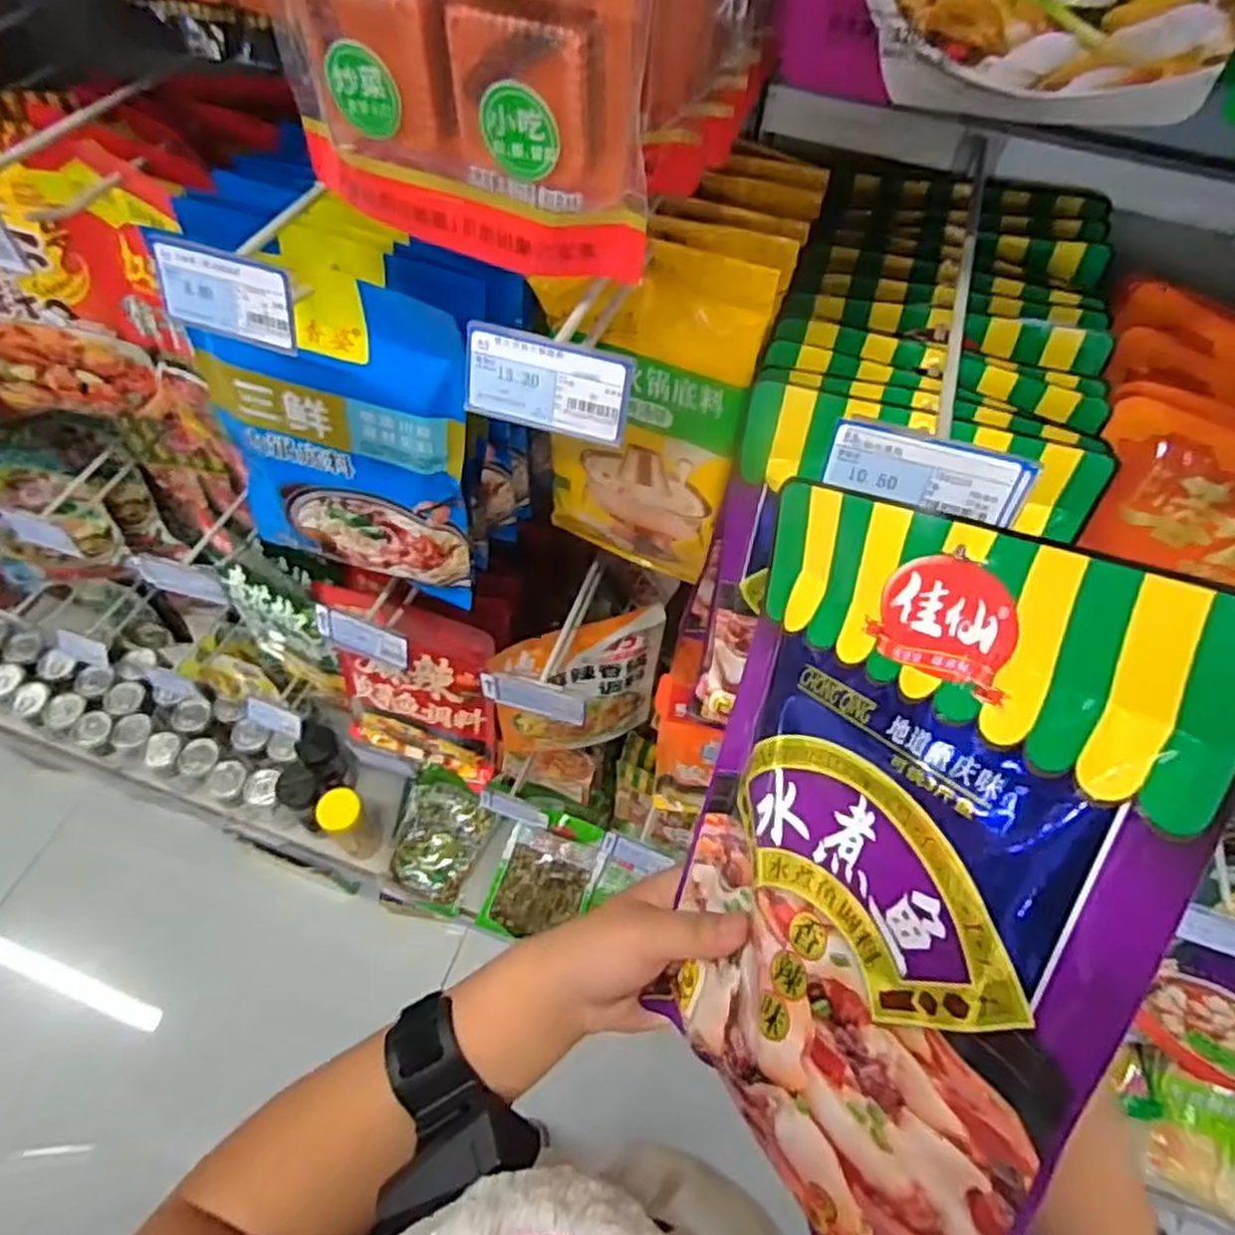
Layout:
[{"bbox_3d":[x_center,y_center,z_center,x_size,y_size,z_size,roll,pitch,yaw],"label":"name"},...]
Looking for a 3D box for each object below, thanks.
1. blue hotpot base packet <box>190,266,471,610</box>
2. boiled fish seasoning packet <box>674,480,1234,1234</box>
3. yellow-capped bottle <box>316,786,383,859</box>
[{"bbox_3d":[-0.194,-0.115,0.539,0.179,0.250,0.021,14,50,2],"label":"blue hotpot base packet"},{"bbox_3d":[0.085,0.086,0.270,0.018,0.243,0.179,9,14,-29],"label":"boiled fish seasoning packet"},{"bbox_3d":[-0.437,0.344,1.257,0.064,0.194,0.069,1,58,-2],"label":"yellow-capped bottle"}]

